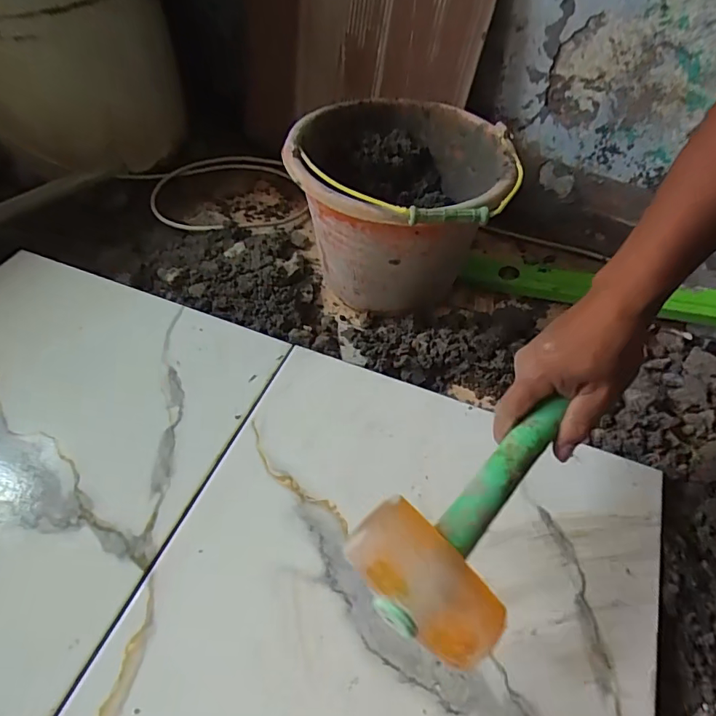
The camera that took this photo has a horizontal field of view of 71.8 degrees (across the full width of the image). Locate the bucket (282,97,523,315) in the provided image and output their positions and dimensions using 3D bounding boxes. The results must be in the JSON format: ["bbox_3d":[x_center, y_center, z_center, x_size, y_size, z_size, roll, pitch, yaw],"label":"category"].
[{"bbox_3d":[0.053,-0.194,0.636,0.252,0.191,0.266,1,52,-1],"label":"bucket"}]

